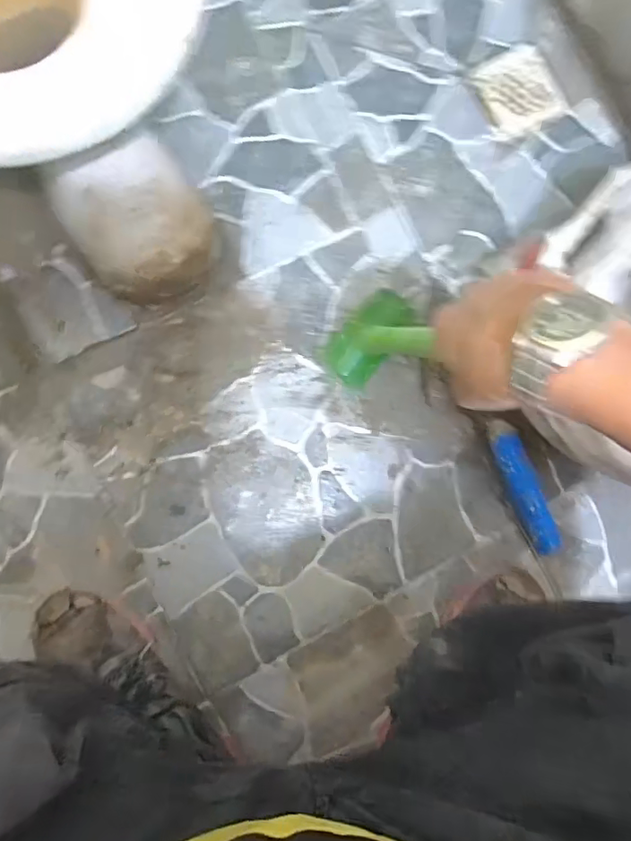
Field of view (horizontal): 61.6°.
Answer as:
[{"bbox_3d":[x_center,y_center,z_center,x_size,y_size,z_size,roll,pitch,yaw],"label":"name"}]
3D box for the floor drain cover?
[{"bbox_3d":[0.258,-0.421,0.677,0.099,0.012,0.099,-25,89,-7],"label":"floor drain cover"}]

